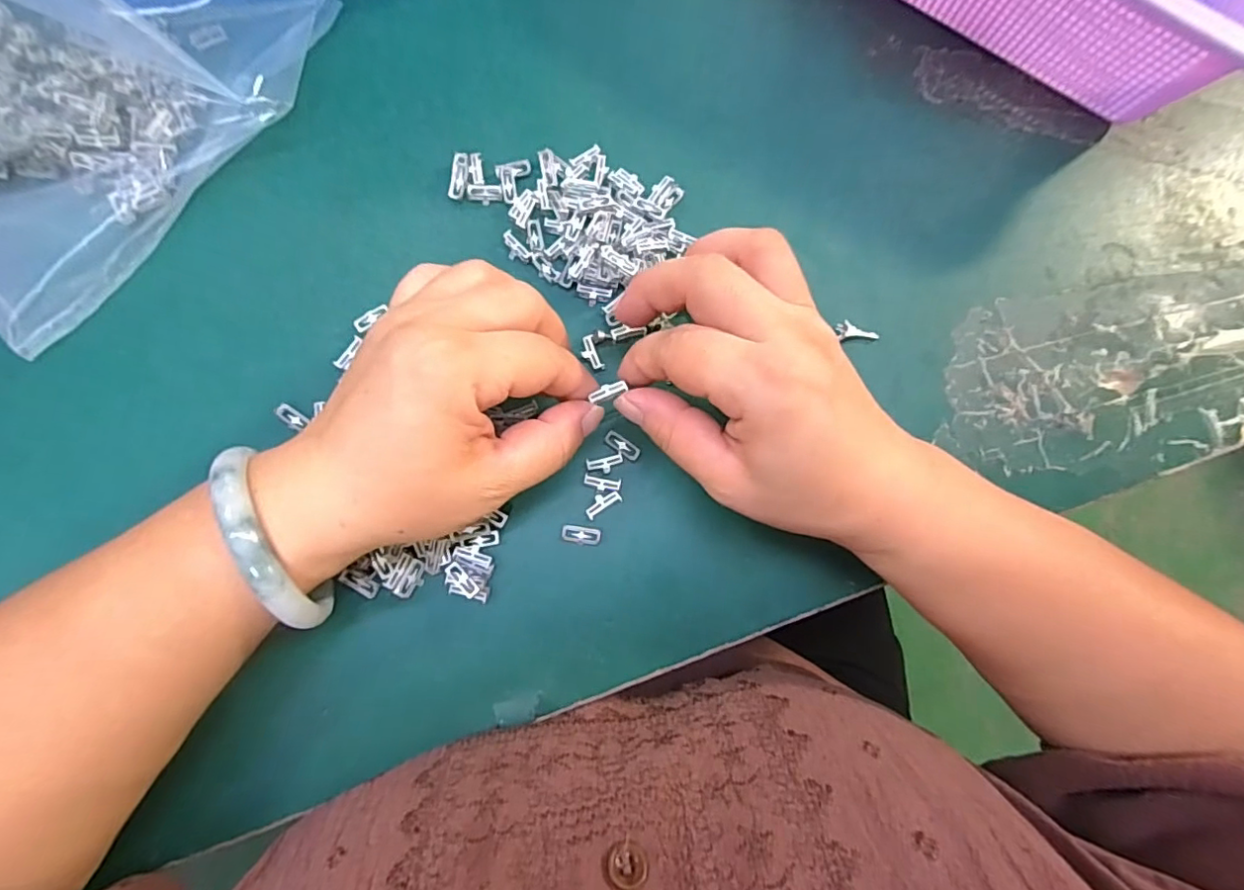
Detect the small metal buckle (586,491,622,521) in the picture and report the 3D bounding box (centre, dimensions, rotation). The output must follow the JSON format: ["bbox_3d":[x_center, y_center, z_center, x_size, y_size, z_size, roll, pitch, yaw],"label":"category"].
[{"bbox_3d":[-0.009,0.025,0.246,0.017,0.004,0.008,-31,84,-7],"label":"small metal buckle"}]

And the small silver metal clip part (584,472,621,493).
[{"bbox_3d":[-0.008,0.017,0.246,0.016,0.004,0.006,12,81,-1],"label":"small silver metal clip part"}]

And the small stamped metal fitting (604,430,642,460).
[{"bbox_3d":[0.000,0.000,0.250,0.016,0.004,0.007,33,81,2],"label":"small stamped metal fitting"}]

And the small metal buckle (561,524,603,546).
[{"bbox_3d":[-0.018,0.039,0.245,0.017,0.004,0.008,7,81,-2],"label":"small metal buckle"}]

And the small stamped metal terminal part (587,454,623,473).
[{"bbox_3d":[-0.007,0.009,0.248,0.016,0.004,0.007,-10,82,-5],"label":"small stamped metal terminal part"}]

